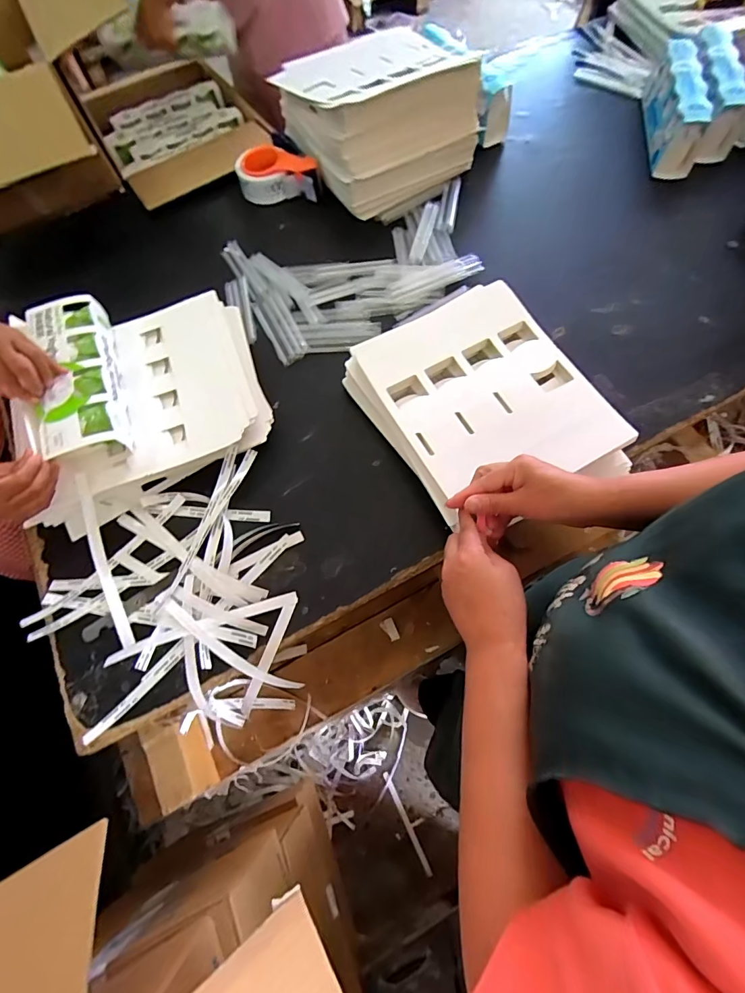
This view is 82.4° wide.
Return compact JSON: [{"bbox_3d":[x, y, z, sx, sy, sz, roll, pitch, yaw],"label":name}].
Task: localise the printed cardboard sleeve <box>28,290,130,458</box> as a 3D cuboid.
[{"bbox_3d":[-0.418,-0.170,0.612,0.101,0.057,0.258,-22,68,-7],"label":"printed cardboard sleeve"}]

